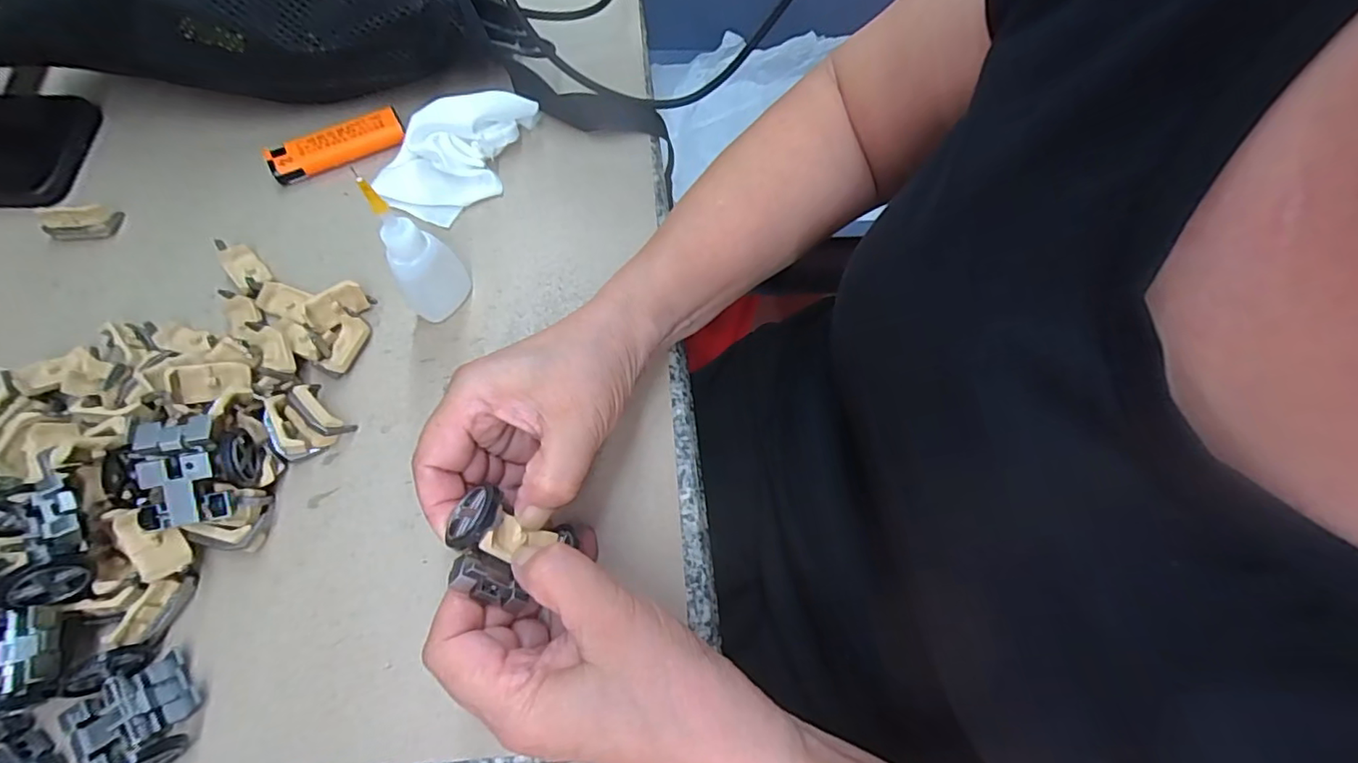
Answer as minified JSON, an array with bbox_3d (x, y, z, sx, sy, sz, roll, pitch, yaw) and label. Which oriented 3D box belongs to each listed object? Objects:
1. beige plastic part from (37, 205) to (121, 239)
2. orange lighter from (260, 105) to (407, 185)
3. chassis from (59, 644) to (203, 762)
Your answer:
[{"bbox_3d":[-0.347,-0.091,0.329,0.036,0.016,0.016,-16,68,-9],"label":"beige plastic part"},{"bbox_3d":[-0.213,-0.147,0.357,0.080,0.015,0.022,-27,70,-13],"label":"orange lighter"},{"bbox_3d":[-0.226,0.134,0.231,0.042,0.025,0.054,-28,71,-13],"label":"chassis"}]

